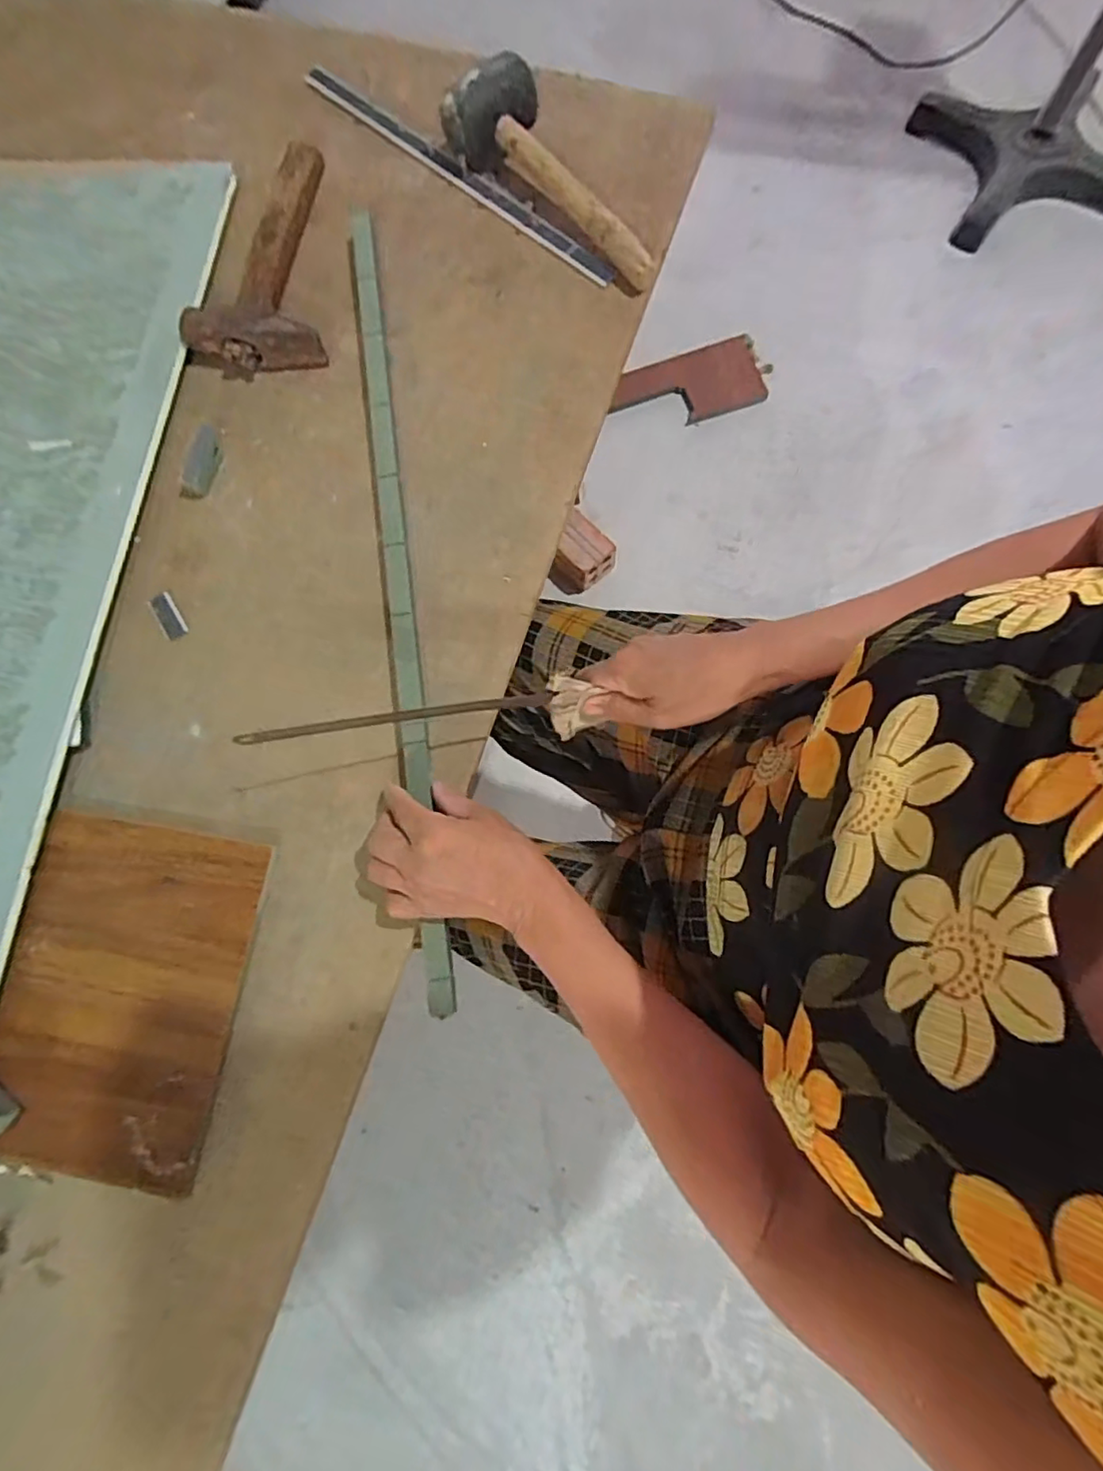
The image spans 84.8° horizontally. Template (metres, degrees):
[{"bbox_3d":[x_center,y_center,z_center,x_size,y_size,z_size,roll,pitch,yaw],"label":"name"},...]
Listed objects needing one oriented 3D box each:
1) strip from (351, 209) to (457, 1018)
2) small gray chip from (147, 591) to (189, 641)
[{"bbox_3d":[-0.125,-0.138,0.484,0.022,0.014,0.672,-8,78,-3],"label":"strip"},{"bbox_3d":[-0.315,-0.099,0.497,0.018,0.006,0.041,-31,80,-7],"label":"small gray chip"}]

